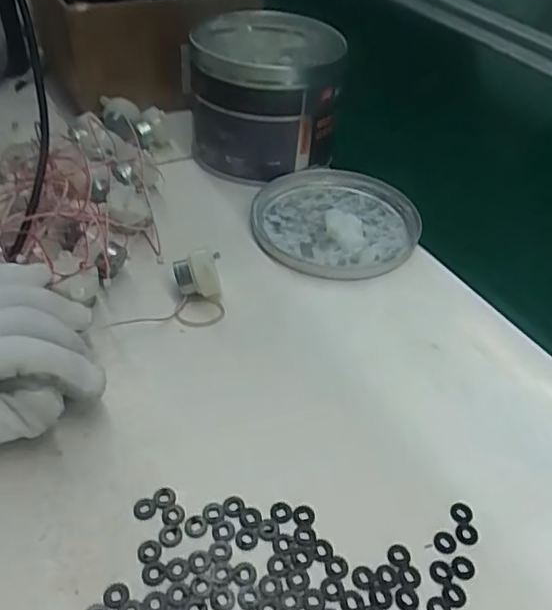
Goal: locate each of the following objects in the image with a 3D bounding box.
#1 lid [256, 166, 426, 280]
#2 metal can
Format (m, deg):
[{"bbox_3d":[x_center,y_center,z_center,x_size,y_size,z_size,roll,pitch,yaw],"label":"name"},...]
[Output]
[{"bbox_3d":[0.049,-0.069,0.477,0.131,0.013,0.140,0,43,-6],"label":"lid"},{"bbox_3d":[-0.010,-0.187,0.534,0.128,0.103,0.146,5,42,-1],"label":"metal can"}]

